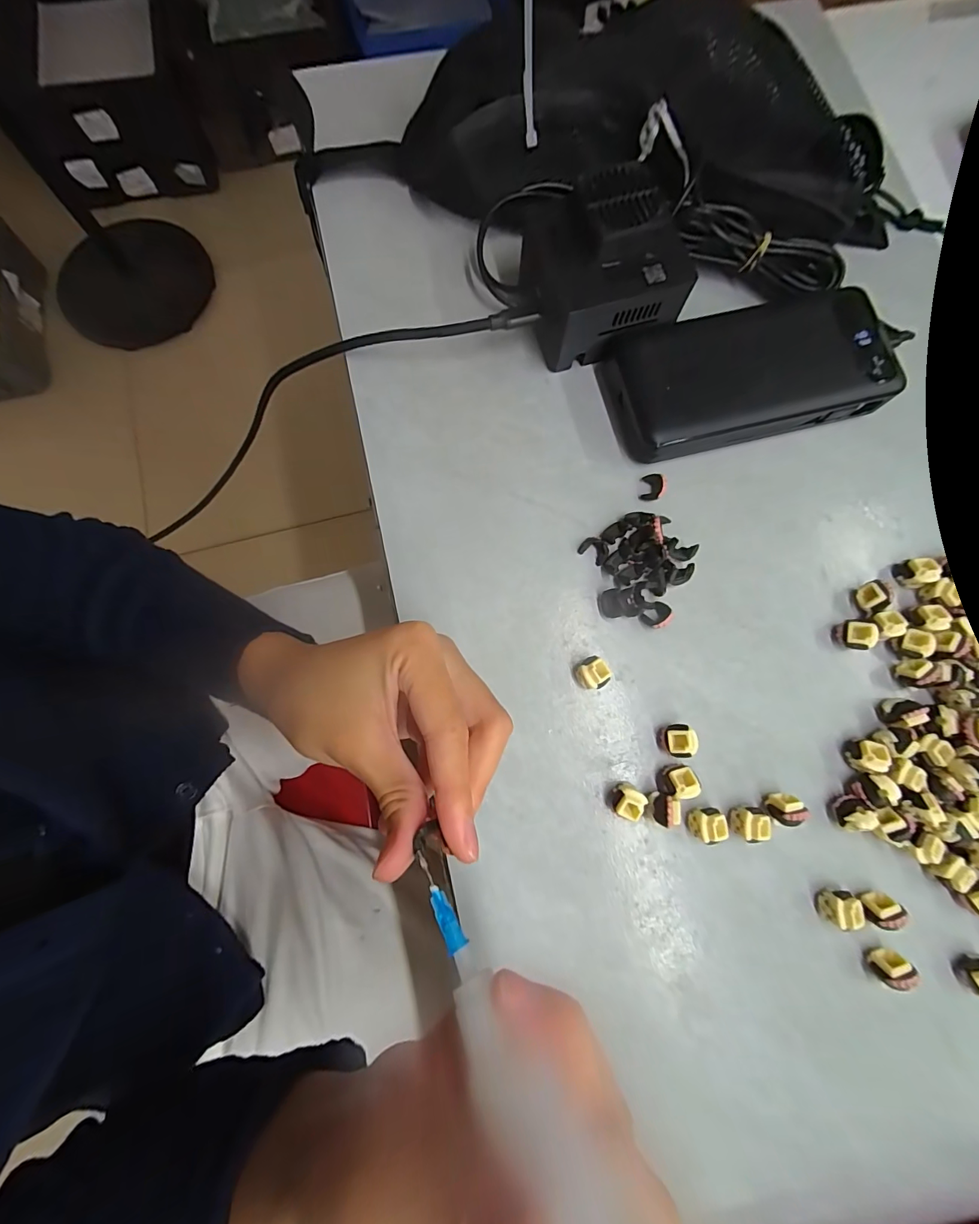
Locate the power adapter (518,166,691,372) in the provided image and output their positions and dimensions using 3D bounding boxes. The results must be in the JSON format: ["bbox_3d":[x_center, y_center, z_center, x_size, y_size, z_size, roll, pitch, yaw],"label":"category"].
[{"bbox_3d":[0.062,-0.191,0.247,0.082,0.055,0.069,-20,80,-5],"label":"power adapter"}]

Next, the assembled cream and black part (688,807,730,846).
[{"bbox_3d":[0.108,0.106,0.219,0.015,0.014,0.015,-3,79,-1],"label":"assembled cream and black part"}]

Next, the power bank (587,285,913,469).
[{"bbox_3d":[0.149,-0.137,0.259,0.153,0.027,0.073,-11,79,-3],"label":"power bank"}]

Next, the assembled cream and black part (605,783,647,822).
[{"bbox_3d":[0.069,0.095,0.220,0.014,0.014,0.015,37,80,6],"label":"assembled cream and black part"}]

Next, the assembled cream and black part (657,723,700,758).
[{"bbox_3d":[0.097,0.066,0.227,0.016,0.013,0.016,9,79,1],"label":"assembled cream and black part"}]

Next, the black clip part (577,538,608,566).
[{"bbox_3d":[0.060,-0.035,0.248,0.016,0.006,0.012,35,80,6],"label":"black clip part"}]

